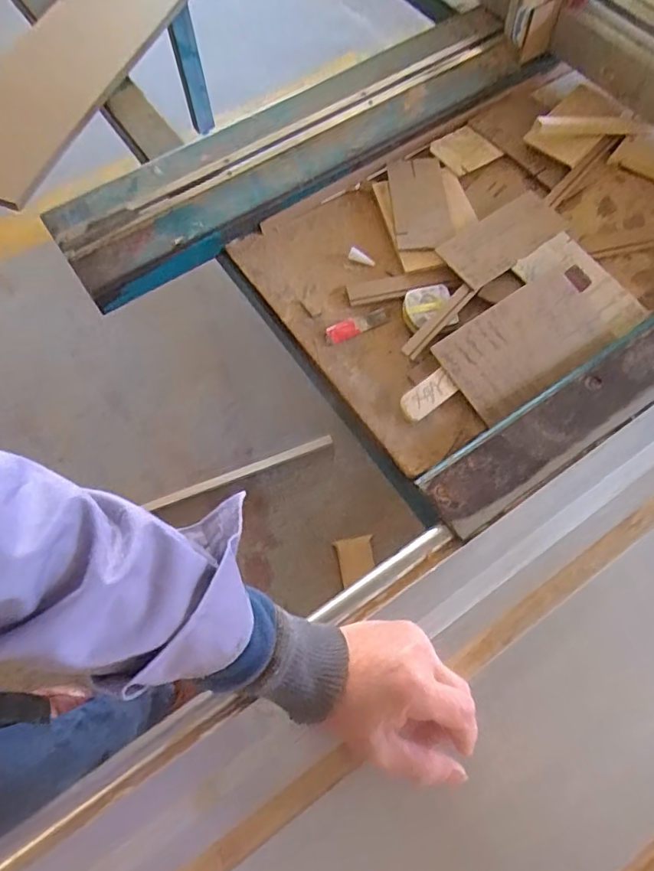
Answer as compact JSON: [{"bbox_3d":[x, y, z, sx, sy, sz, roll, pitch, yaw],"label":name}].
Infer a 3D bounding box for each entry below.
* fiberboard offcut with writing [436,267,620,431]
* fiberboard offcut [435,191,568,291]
[{"bbox_3d":[0.209,-0.097,0.575,0.177,0.012,0.101,-33,85,-10],"label":"fiberboard offcut with writing"},{"bbox_3d":[0.205,-0.229,0.635,0.156,0.010,0.072,-33,73,-18],"label":"fiberboard offcut"}]

